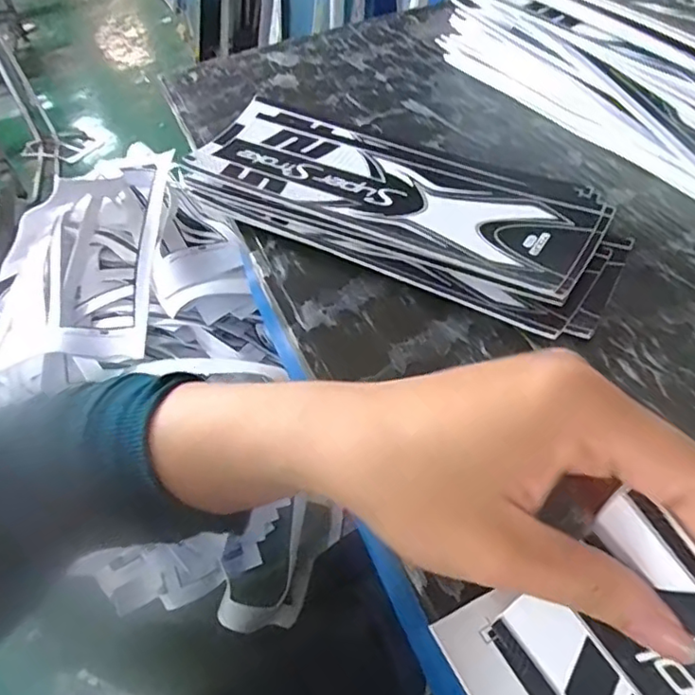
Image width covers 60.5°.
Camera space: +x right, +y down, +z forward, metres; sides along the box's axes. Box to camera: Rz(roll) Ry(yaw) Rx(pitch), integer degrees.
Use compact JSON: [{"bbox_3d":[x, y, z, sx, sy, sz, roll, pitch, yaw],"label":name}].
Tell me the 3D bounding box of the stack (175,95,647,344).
[{"bbox_3d":[0.025,-0.096,0.390,0.295,0.021,0.108,25,55,25],"label":"stack"}]

